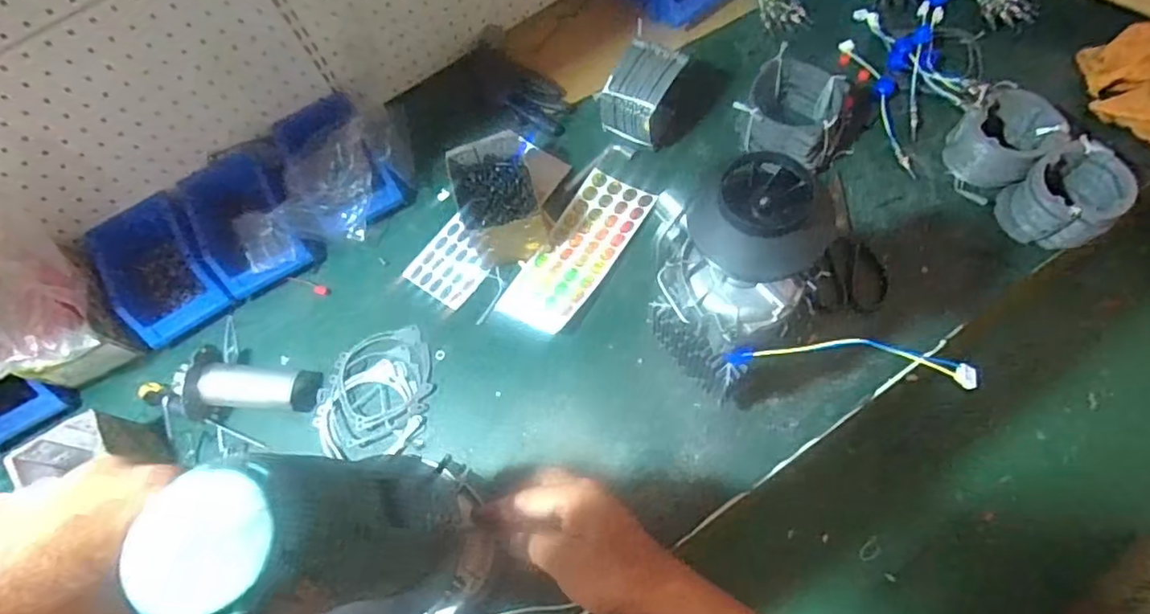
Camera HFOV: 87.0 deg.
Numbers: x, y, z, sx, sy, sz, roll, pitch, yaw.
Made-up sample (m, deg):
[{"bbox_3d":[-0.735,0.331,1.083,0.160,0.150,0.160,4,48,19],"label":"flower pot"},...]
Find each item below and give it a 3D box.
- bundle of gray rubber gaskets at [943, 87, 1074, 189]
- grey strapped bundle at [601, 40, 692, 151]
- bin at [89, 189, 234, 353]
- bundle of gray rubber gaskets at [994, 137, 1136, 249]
[{"bbox_3d":[0.529,-0.206,0.751,0.081,0.088,0.101,-32,69,-14],"label":"bundle of gray rubber gaskets"},{"bbox_3d":[0.096,-0.284,0.819,0.085,0.099,0.109,28,68,12],"label":"grey strapped bundle"},{"bbox_3d":[-0.576,-0.048,0.830,0.129,0.070,0.175,-31,69,-14],"label":"bin"},{"bbox_3d":[0.579,-0.125,0.718,0.085,0.113,0.102,-32,69,-15],"label":"bundle of gray rubber gaskets"}]

